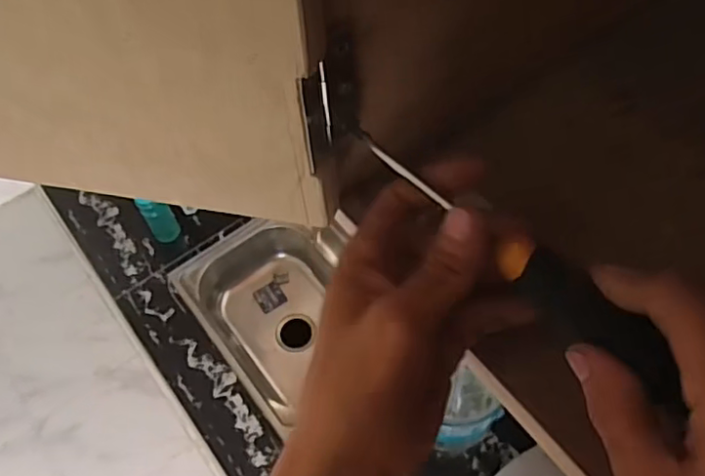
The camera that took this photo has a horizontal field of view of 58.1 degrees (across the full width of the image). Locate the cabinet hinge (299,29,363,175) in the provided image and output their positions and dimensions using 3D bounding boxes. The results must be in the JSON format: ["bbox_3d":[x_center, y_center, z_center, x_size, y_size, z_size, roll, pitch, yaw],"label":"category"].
[{"bbox_3d":[-0.011,-0.062,0.290,0.006,0.067,0.037,36,68,21],"label":"cabinet hinge"}]

